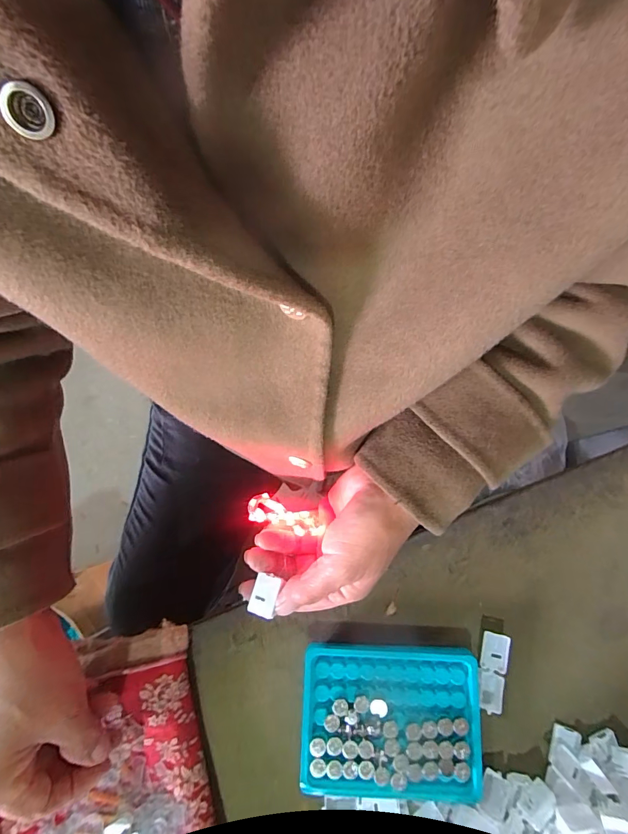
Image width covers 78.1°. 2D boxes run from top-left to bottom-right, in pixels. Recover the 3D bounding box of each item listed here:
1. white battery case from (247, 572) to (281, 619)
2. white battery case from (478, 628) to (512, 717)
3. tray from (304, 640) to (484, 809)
[{"bbox_3d":[-0.035,0.124,0.267,0.018,0.005,0.024,12,72,5],"label":"white battery case"},{"bbox_3d":[0.137,0.196,0.299,0.021,0.014,0.054,14,77,4],"label":"white battery case"},{"bbox_3d":[0.057,0.224,0.289,0.128,0.014,0.094,2,76,1],"label":"tray"}]

